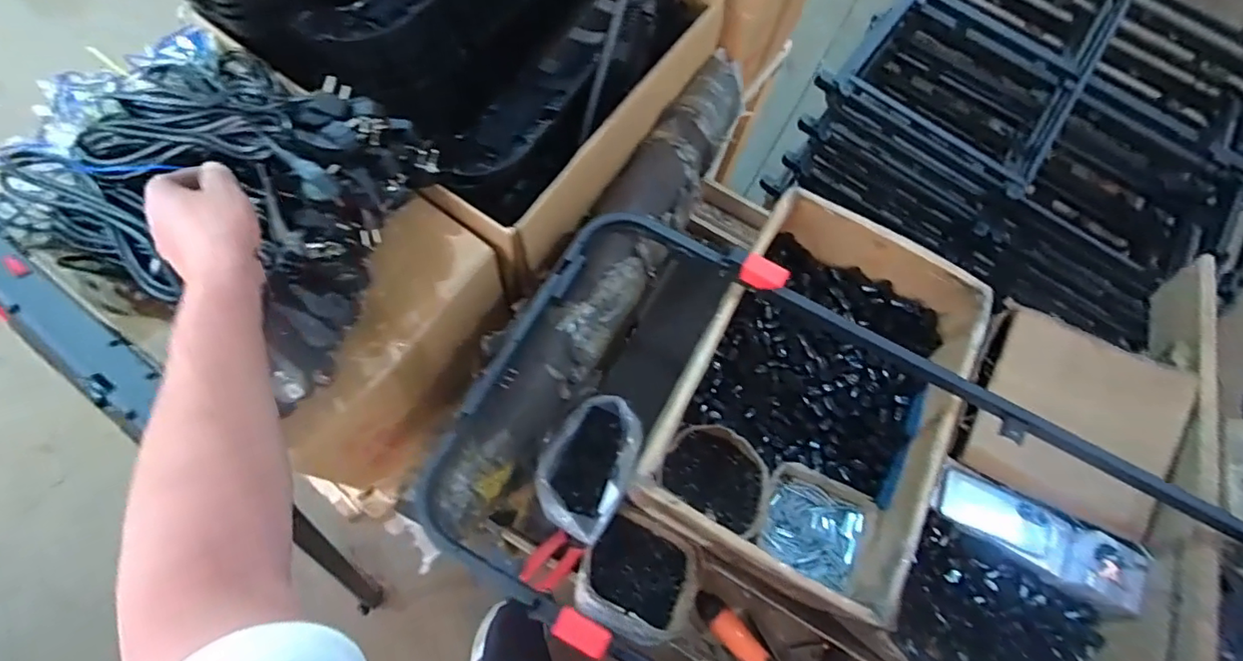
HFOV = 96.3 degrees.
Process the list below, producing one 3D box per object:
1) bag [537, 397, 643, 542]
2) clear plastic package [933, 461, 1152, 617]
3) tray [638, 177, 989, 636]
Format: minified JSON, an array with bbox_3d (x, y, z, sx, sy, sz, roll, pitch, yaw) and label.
[{"bbox_3d":[-0.046,0.195,0.805,0.125,0.107,0.182,31,70,9],"label":"bag"},{"bbox_3d":[0.578,0.282,0.781,0.274,0.070,0.091,29,70,8],"label":"clear plastic package"},{"bbox_3d":[0.278,0.093,0.824,0.348,0.172,0.519,29,70,8],"label":"tray"}]

